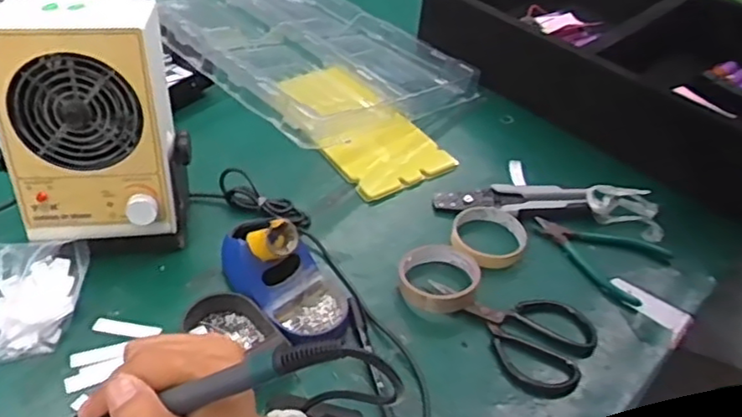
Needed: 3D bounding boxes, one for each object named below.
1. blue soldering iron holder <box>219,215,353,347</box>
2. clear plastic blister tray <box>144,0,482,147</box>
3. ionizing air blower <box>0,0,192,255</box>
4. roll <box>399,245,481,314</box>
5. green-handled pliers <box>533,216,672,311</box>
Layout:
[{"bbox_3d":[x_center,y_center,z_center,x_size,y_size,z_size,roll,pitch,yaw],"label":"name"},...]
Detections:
[{"bbox_3d":[-0.081,0.062,0.646,0.093,0.080,0.142,-26,51,-29],"label":"blue soldering iron holder"},{"bbox_3d":[-0.133,-0.260,0.977,0.499,0.060,0.347,38,39,27],"label":"clear plastic blister tray"},{"bbox_3d":[-0.268,-0.075,0.638,0.152,0.240,0.122,-1,43,-7],"label":"ionizing air blower"},{"bbox_3d":[0.074,0.070,0.690,0.084,0.021,0.095,12,43,7],"label":"roll"},{"bbox_3d":[0.268,0.047,0.771,0.147,0.011,0.119,31,49,25],"label":"green-handled pliers"}]

